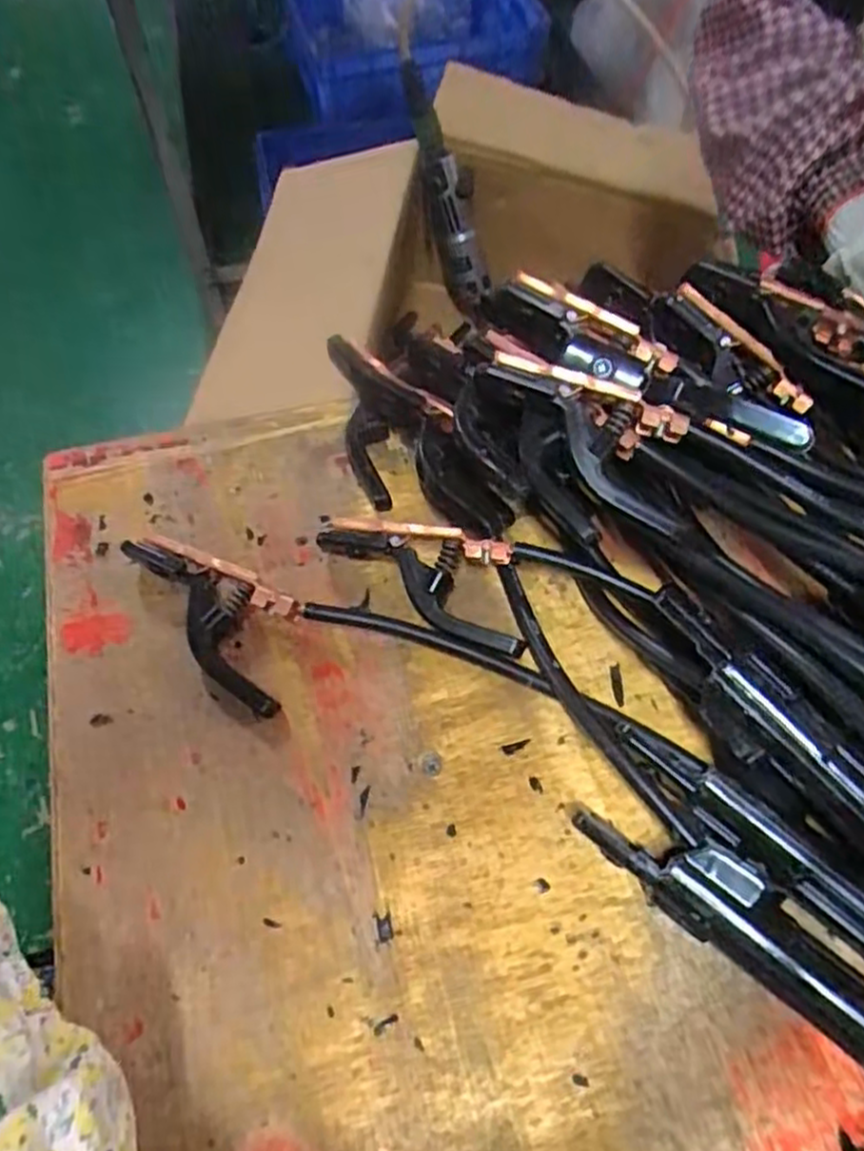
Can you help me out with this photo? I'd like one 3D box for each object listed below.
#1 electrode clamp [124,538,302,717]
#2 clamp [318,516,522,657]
[{"bbox_3d":[-0.108,0.018,0.371,0.108,0.025,0.049,32,66,17],"label":"electrode clamp"},{"bbox_3d":[-0.005,-0.004,0.379,0.120,0.030,0.047,25,64,14],"label":"clamp"}]

